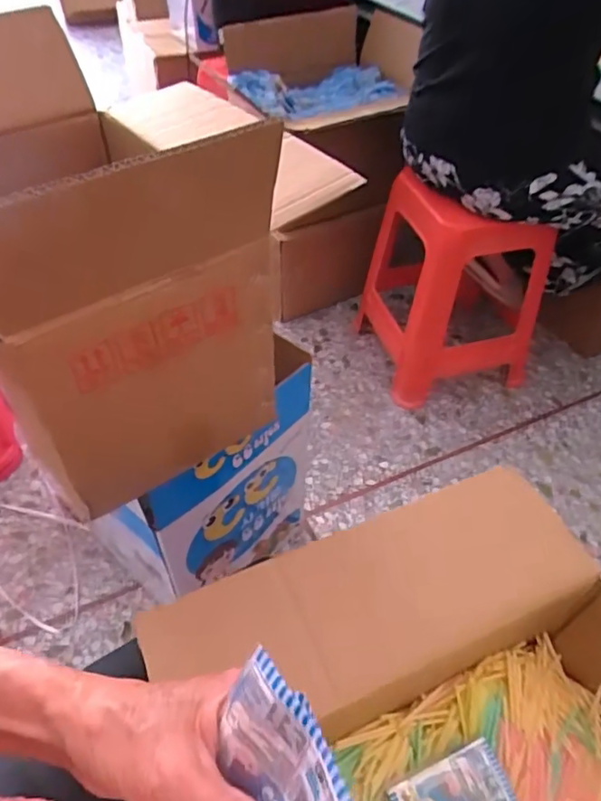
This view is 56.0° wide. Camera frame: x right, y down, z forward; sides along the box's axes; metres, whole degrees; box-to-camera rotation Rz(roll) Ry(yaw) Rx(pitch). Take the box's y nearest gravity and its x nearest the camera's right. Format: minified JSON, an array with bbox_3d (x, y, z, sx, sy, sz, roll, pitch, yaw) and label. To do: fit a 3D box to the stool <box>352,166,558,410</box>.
[{"bbox_3d":[0.375,-0.307,1.393,0.367,0.503,0.372,-11,49,-11],"label":"stool"}]

